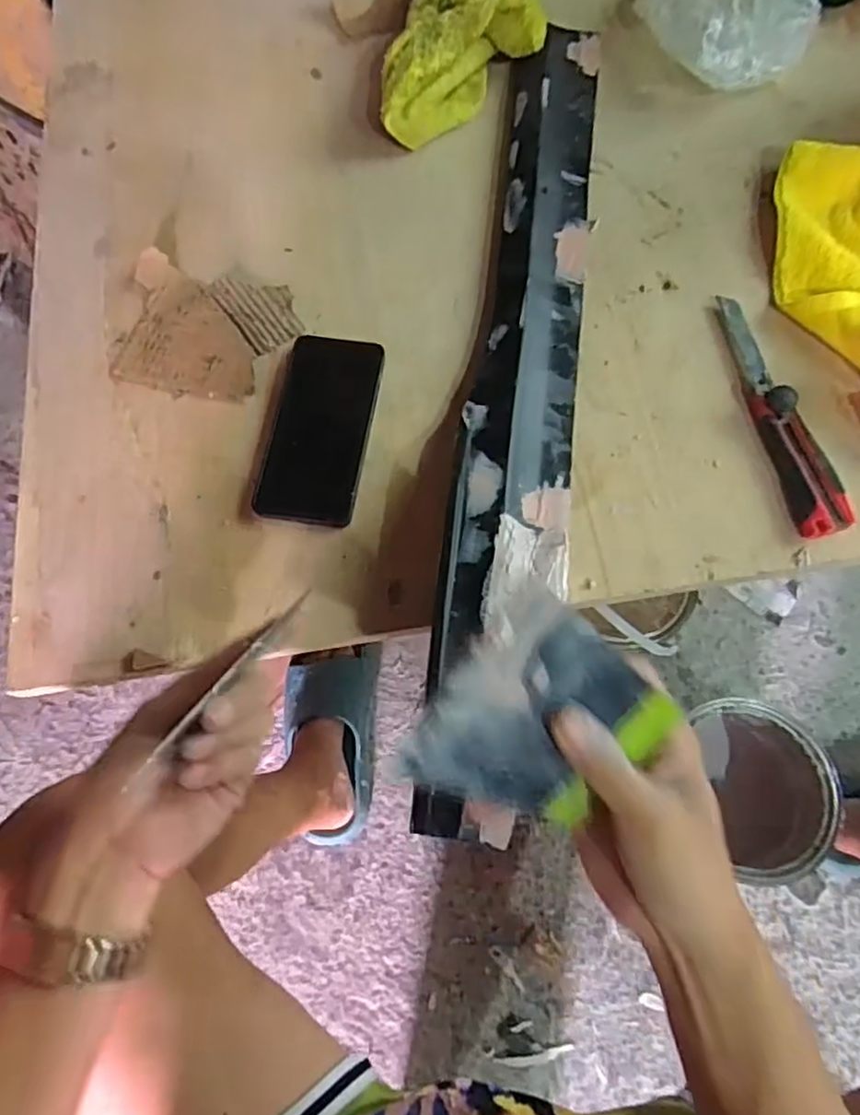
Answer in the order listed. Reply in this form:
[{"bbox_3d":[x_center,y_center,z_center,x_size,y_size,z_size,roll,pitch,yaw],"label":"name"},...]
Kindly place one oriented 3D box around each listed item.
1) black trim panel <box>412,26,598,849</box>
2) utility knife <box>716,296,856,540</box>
[{"bbox_3d":[0.087,-0.210,0.559,0.088,0.039,0.684,7,70,5],"label":"black trim panel"},{"bbox_3d":[0.276,-0.120,0.527,0.037,0.025,0.219,-11,70,-2],"label":"utility knife"}]

